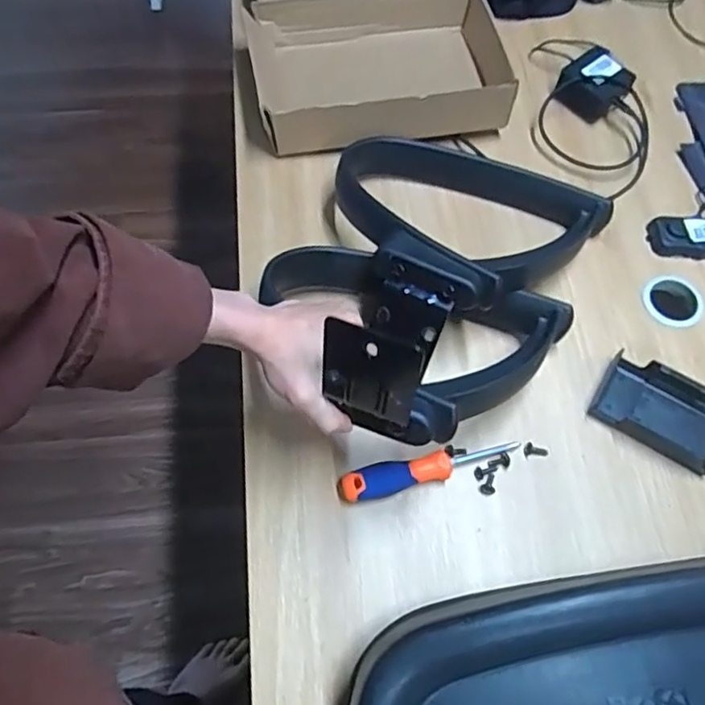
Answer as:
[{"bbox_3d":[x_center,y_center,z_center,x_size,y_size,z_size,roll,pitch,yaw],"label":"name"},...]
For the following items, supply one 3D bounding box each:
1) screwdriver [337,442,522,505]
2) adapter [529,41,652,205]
[{"bbox_3d":[0.078,0.113,0.602,0.184,0.026,0.029,-12,65,-9],"label":"screwdriver"},{"bbox_3d":[0.320,-0.336,0.819,0.147,0.044,0.308,2,64,-2],"label":"adapter"}]

